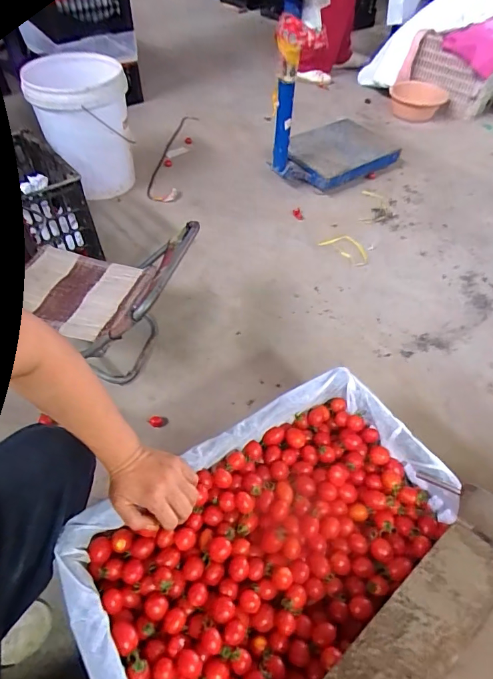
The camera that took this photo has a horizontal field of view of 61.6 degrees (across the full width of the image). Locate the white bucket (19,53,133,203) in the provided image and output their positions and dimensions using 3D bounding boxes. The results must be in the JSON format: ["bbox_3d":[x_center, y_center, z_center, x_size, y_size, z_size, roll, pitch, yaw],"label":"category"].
[{"bbox_3d":[-0.522,-0.691,1.372,0.281,0.355,0.273,-10,53,-10],"label":"white bucket"}]

